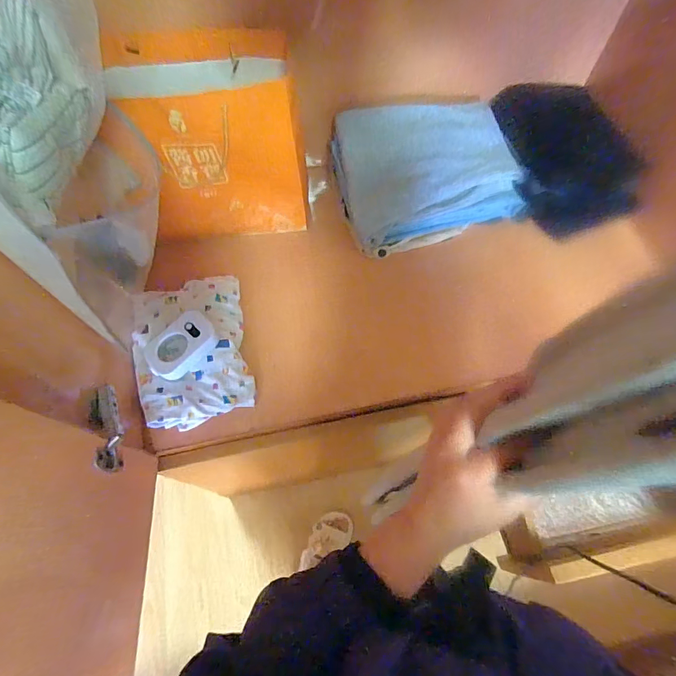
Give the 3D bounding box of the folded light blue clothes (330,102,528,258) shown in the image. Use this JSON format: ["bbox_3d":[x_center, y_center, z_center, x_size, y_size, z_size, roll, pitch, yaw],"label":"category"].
[{"bbox_3d":[0.161,-0.305,0.772,0.323,0.140,0.259,-16,66,-6],"label":"folded light blue clothes"}]

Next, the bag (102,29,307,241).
[{"bbox_3d":[-0.198,-0.337,0.694,0.256,0.255,0.168,-6,65,-1],"label":"bag"}]

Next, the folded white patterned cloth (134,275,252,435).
[{"bbox_3d":[-0.242,0.011,0.676,0.178,0.053,0.252,-13,65,-4],"label":"folded white patterned cloth"}]

